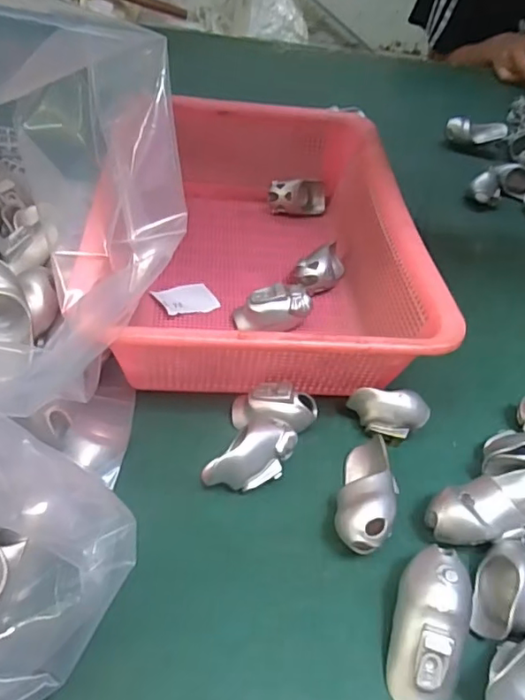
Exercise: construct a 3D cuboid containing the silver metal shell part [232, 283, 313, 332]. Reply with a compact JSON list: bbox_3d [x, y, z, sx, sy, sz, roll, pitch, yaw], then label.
[{"bbox_3d":[0.009,-0.031,0.468,0.060,0.037,0.029,-8,48,-16],"label":"silver metal shell part"}]

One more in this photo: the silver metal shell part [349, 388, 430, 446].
[{"bbox_3d":[0.091,0.049,0.408,0.057,0.035,0.027,12,46,2],"label":"silver metal shell part"}]

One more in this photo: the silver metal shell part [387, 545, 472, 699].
[{"bbox_3d":[0.090,0.145,0.294,0.037,0.027,0.081,17,67,8],"label":"silver metal shell part"}]

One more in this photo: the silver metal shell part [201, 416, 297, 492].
[{"bbox_3d":[-0.006,0.068,0.359,0.059,0.028,0.032,-29,57,-31],"label":"silver metal shell part"}]

